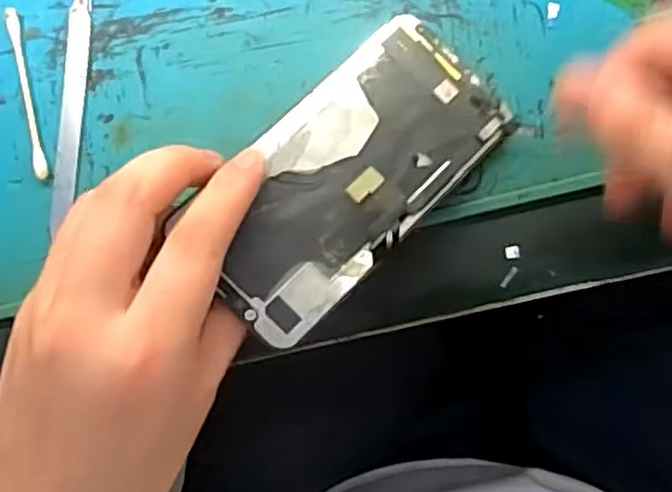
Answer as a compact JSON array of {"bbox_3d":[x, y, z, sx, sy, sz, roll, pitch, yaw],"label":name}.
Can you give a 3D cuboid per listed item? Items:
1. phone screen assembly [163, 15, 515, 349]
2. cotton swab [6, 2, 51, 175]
[{"bbox_3d":[0.008,-0.027,0.272,0.066,0.004,0.137,38,74,-1],"label":"phone screen assembly"},{"bbox_3d":[-0.131,-0.064,0.295,0.005,0.005,0.072,-10,92,1],"label":"cotton swab"}]

